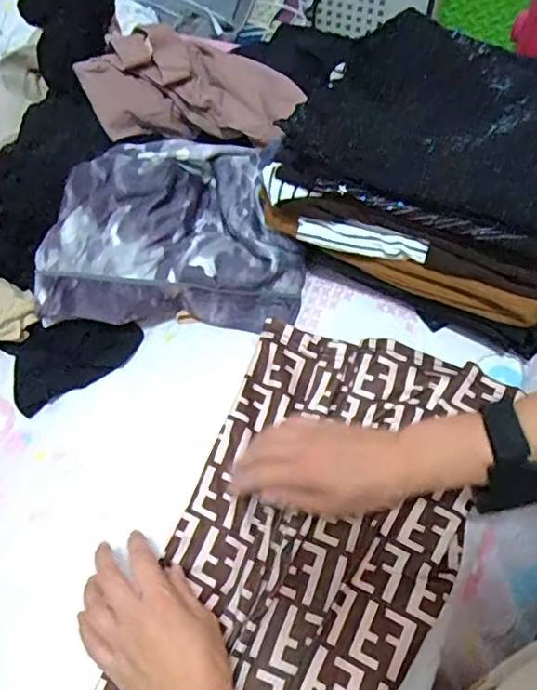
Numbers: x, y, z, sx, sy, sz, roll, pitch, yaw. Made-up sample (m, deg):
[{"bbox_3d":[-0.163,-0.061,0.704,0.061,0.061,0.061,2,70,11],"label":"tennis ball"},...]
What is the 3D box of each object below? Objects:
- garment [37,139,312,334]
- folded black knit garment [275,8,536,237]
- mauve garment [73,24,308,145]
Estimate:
[{"bbox_3d":[-0.105,-0.126,0.597,0.278,0.106,0.208,-2,60,3],"label":"garment"},{"bbox_3d":[0.184,-0.207,0.499,0.296,0.039,0.208,27,65,18],"label":"folded black knit garment"},{"bbox_3d":[-0.087,-0.304,0.646,0.233,0.083,0.119,-5,60,1],"label":"mauve garment"}]

